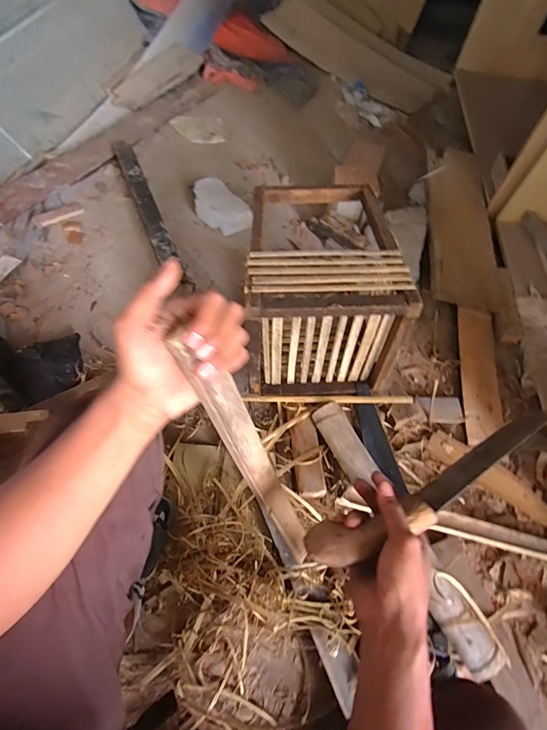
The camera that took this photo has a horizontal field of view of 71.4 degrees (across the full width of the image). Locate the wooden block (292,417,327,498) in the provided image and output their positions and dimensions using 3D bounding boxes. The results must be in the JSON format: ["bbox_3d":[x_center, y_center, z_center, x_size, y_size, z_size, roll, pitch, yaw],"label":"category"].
[{"bbox_3d":[0.074,0.197,0.814,0.058,0.029,0.160,-1,60,-3],"label":"wooden block"}]

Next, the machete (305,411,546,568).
[{"bbox_3d":[0.187,0.133,0.427,0.328,0.032,0.053,-23,63,-19],"label":"machete"}]

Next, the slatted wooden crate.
[{"bbox_3d":[0.085,-0.171,0.831,0.280,0.290,0.382,-2,60,-4],"label":"slatted wooden crate"}]

